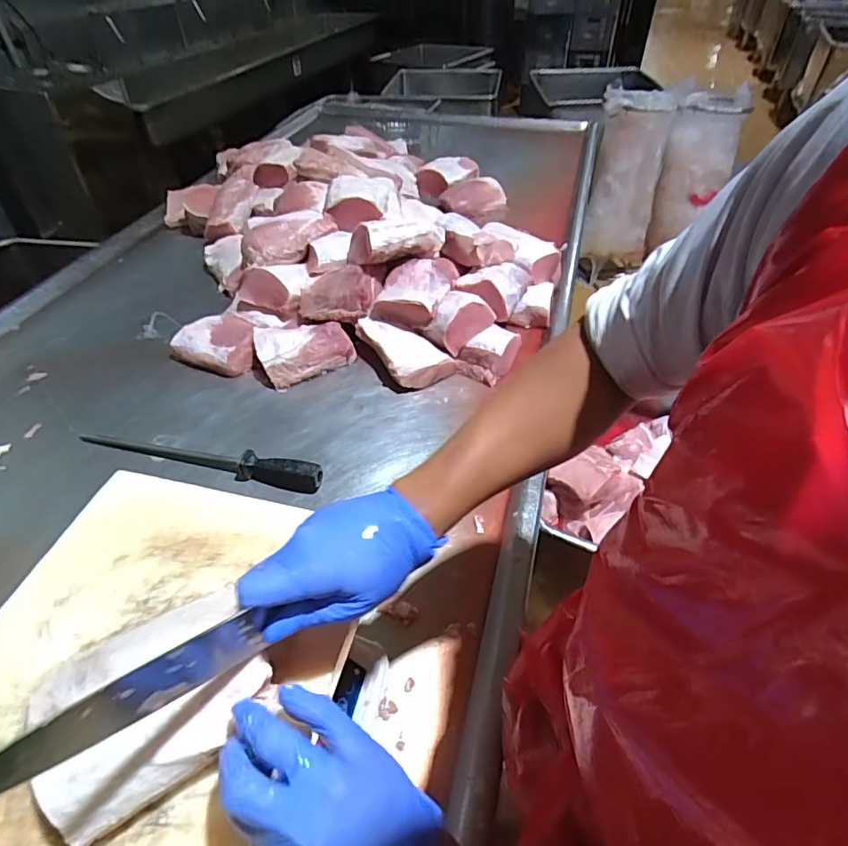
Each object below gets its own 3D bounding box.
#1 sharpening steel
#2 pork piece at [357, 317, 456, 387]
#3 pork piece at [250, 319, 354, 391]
[{"bbox_3d":[-0.344,0.051,0.778,0.403,0.047,0.032,10,46,11],"label":"sharpening steel"},{"bbox_3d":[-0.047,-0.124,0.920,0.184,0.060,0.097,33,54,30],"label":"pork piece"},{"bbox_3d":[-0.221,-0.136,0.940,0.170,0.061,0.124,-19,47,-17],"label":"pork piece"}]

